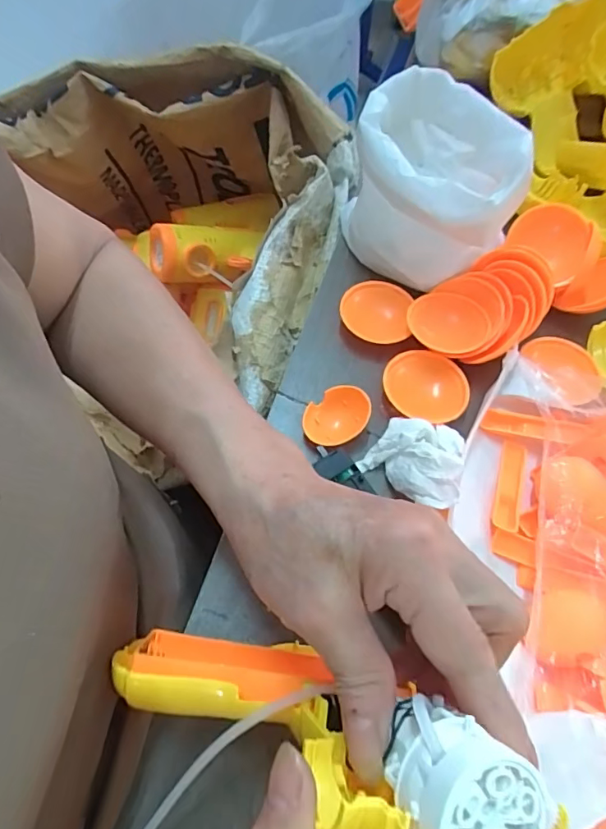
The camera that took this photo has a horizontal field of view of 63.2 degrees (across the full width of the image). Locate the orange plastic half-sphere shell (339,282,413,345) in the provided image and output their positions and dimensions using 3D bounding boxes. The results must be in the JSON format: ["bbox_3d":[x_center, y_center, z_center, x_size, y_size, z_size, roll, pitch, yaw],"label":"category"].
[{"bbox_3d":[0.051,-0.072,0.349,0.047,0.016,0.051,10,61,3],"label":"orange plastic half-sphere shell"}]

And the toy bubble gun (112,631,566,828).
[{"bbox_3d":[-0.001,0.104,0.162,0.143,0.045,0.047,-2,53,40],"label":"toy bubble gun"}]

